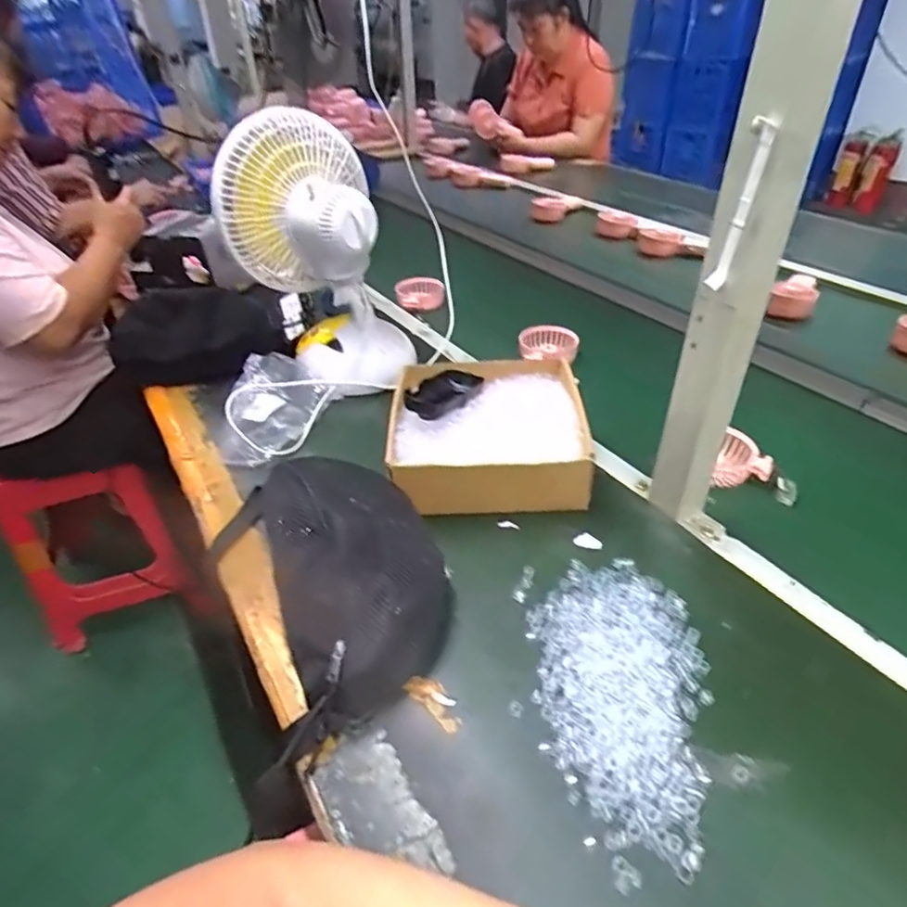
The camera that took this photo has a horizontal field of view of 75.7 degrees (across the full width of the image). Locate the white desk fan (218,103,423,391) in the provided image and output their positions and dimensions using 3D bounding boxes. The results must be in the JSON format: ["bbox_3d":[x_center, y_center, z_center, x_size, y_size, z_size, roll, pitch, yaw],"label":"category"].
[{"bbox_3d":[-0.176,-0.242,0.770,0.204,0.323,0.160,-16,39,-15],"label":"white desk fan"}]

